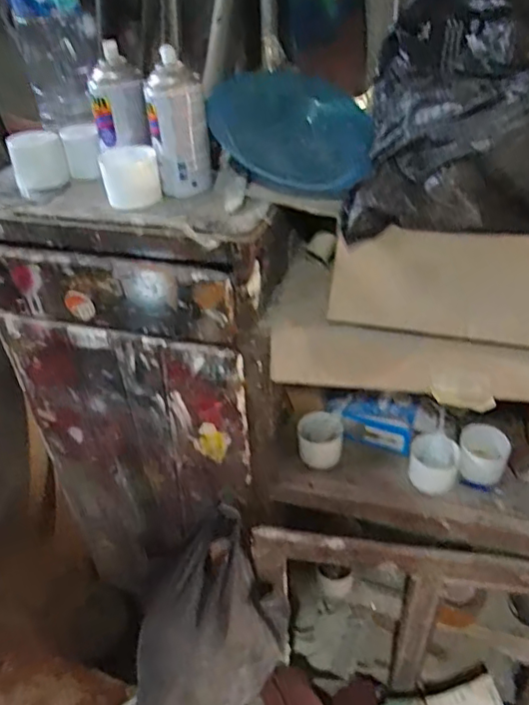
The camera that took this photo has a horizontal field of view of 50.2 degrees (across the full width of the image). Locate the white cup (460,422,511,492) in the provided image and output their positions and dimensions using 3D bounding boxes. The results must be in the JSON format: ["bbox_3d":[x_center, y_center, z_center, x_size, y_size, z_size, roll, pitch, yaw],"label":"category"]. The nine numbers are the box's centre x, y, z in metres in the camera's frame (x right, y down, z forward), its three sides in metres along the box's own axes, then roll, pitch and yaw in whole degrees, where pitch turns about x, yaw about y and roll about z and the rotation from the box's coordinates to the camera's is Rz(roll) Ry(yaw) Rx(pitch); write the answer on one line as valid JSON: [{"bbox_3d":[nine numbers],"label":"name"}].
[{"bbox_3d":[0.303,0.150,0.787,0.064,0.069,0.073,12,42,18],"label":"white cup"}]

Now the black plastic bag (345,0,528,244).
[{"bbox_3d":[0.265,-0.269,0.595,0.316,0.225,0.254,8,41,13],"label":"black plastic bag"}]

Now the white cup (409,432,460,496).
[{"bbox_3d":[0.237,0.156,0.799,0.069,0.053,0.069,-2,40,2],"label":"white cup"}]

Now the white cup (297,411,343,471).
[{"bbox_3d":[0.081,0.127,0.823,0.063,0.059,0.058,-2,40,2],"label":"white cup"}]

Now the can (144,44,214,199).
[{"bbox_3d":[-0.099,-0.259,0.649,0.067,0.139,0.058,-9,40,-6],"label":"can"}]

